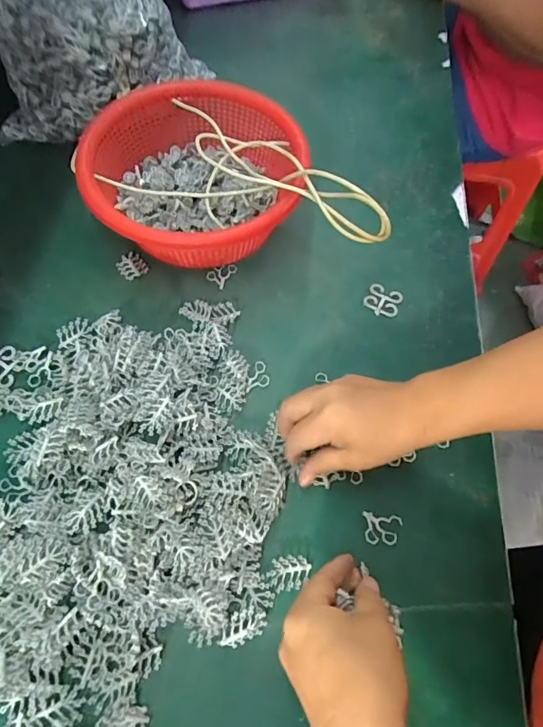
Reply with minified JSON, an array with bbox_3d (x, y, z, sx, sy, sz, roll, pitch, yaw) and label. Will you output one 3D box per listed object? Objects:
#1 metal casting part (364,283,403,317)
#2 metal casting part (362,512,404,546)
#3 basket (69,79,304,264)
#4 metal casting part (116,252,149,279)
[{"bbox_3d":[0.122,-0.070,0.477,0.037,0.004,0.034,25,67,8],"label":"metal casting part"},{"bbox_3d":[0.095,0.141,0.374,0.033,0.004,0.025,8,66,0],"label":"metal casting part"},{"bbox_3d":[-0.077,-0.200,0.475,0.224,0.100,0.226,14,66,3],"label":"basket"},{"bbox_3d":[-0.154,-0.109,0.482,0.028,0.005,0.033,-29,70,-15],"label":"metal casting part"}]

